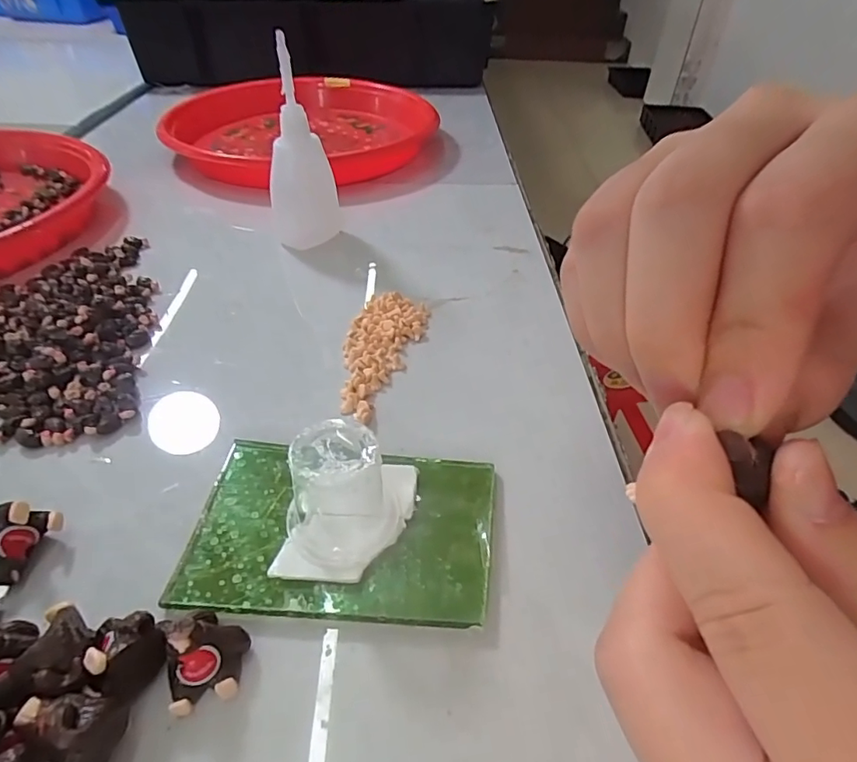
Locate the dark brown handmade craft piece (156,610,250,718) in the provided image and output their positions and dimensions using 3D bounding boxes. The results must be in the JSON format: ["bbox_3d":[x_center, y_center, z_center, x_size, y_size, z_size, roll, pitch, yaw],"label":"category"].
[{"bbox_3d":[-0.062,0.077,0.148,0.021,0.018,0.022,-16,45,-21],"label":"dark brown handmade craft piece"}]

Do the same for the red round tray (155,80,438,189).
[{"bbox_3d":[-0.114,-0.233,0.485,0.239,0.035,0.239,15,44,13],"label":"red round tray"}]

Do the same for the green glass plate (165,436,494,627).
[{"bbox_3d":[-0.030,0.052,0.187,0.103,0.007,0.067,6,41,2],"label":"green glass plate"}]

